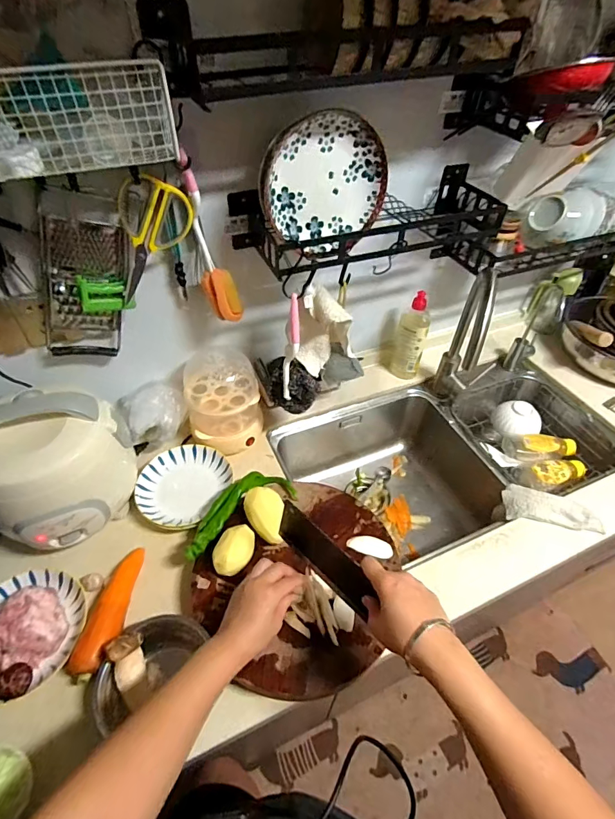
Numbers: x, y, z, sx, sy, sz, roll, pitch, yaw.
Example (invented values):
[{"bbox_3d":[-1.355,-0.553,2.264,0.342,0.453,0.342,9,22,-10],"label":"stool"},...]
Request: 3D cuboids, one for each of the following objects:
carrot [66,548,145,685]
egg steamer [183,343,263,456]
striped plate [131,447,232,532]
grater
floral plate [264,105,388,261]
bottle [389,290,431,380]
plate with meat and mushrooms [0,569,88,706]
[{"bbox_3d":[-0.297,0.292,0.609,0.051,0.036,0.186,1,47,-1],"label":"carrot"},{"bbox_3d":[-0.163,-0.027,0.804,0.137,0.169,0.149,12,47,10],"label":"egg steamer"},{"bbox_3d":[-0.234,0.142,0.771,0.153,0.030,0.177,17,48,14],"label":"striped plate"},{"bbox_3d":[-0.344,-0.195,0.636,0.115,0.268,0.046,-8,43,-40],"label":"grater"},{"bbox_3d":[0.028,-0.331,0.611,0.189,0.181,0.028,-14,44,-16],"label":"floral plate"},{"bbox_3d":[0.246,-0.167,0.970,0.071,0.213,0.052,13,48,10],"label":"bottle"},{"bbox_3d":[-0.417,0.309,0.581,0.165,0.065,0.170,1,47,-1],"label":"plate with meat and mushrooms"}]

